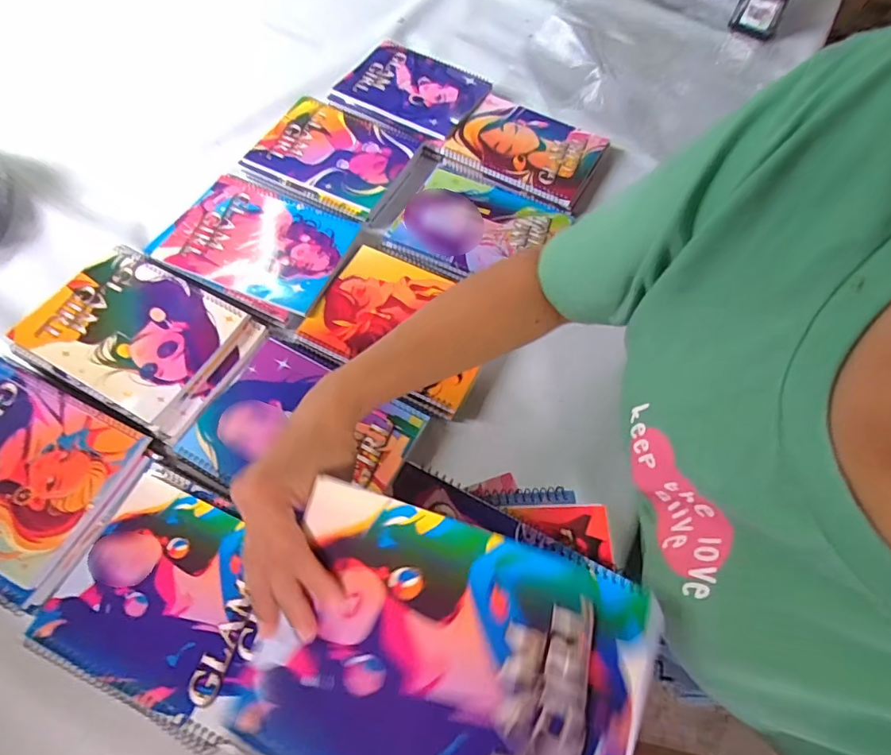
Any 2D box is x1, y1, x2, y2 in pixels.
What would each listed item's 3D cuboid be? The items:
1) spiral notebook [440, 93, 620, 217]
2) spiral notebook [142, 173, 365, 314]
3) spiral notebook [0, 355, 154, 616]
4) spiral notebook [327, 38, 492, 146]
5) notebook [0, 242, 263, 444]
[{"bbox_3d":[0.121,-0.327,0.686,0.215,0.017,0.149,27,66,9],"label":"spiral notebook"},{"bbox_3d":[-0.226,-0.169,0.579,0.207,0.013,0.147,20,65,6],"label":"spiral notebook"},{"bbox_3d":[-0.404,0.087,0.449,0.205,0.026,0.166,25,65,8],"label":"spiral notebook"},{"bbox_3d":[-0.054,-0.435,0.720,0.193,0.016,0.153,28,66,10],"label":"spiral notebook"},{"bbox_3d":[-0.329,-0.050,0.515,0.213,0.012,0.154,28,66,10],"label":"notebook"}]

